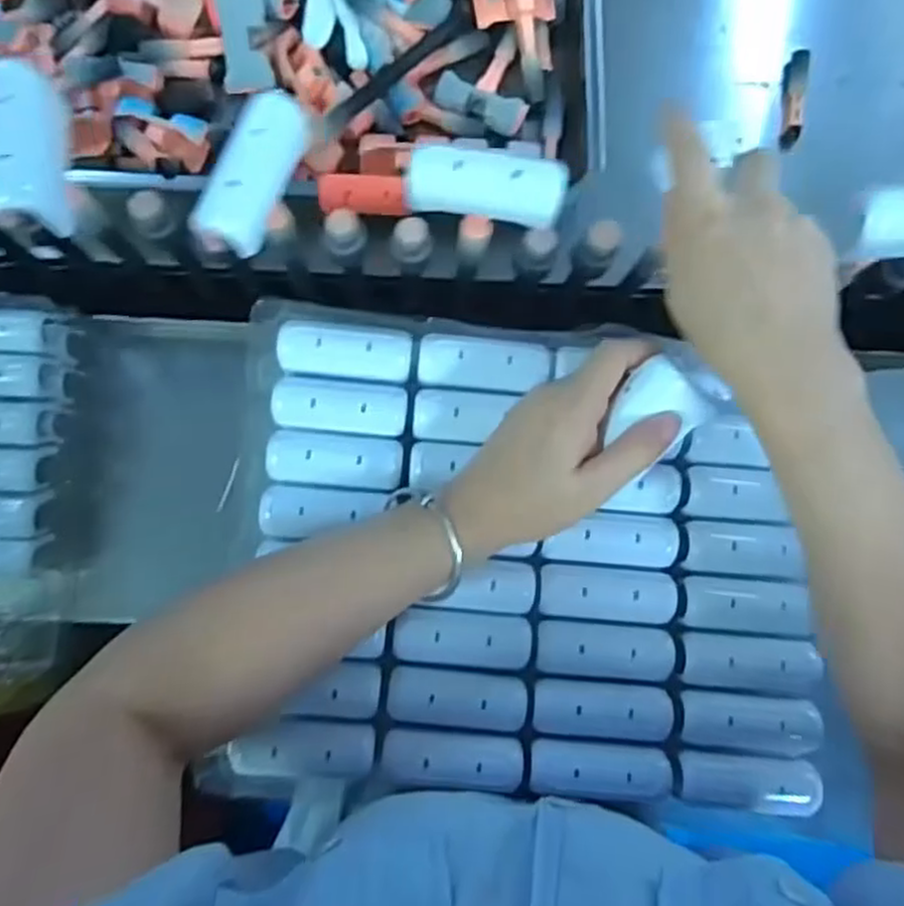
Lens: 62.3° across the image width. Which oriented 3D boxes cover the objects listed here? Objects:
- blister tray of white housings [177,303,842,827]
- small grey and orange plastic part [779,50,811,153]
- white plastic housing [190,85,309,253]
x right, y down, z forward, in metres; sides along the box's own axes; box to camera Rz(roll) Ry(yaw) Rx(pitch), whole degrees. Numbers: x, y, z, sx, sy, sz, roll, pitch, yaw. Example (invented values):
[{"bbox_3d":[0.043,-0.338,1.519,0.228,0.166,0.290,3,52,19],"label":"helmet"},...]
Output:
[{"bbox_3d":[0.042,0.058,0.413,0.322,0.019,0.259,6,82,-2],"label":"blister tray of white housings"},{"bbox_3d":[0.298,-0.308,0.651,0.015,0.021,0.087,7,82,-2],"label":"small grey and orange plastic part"},{"bbox_3d":[-0.098,-0.138,0.368,0.033,0.021,0.075,24,91,-31],"label":"white plastic housing"}]

